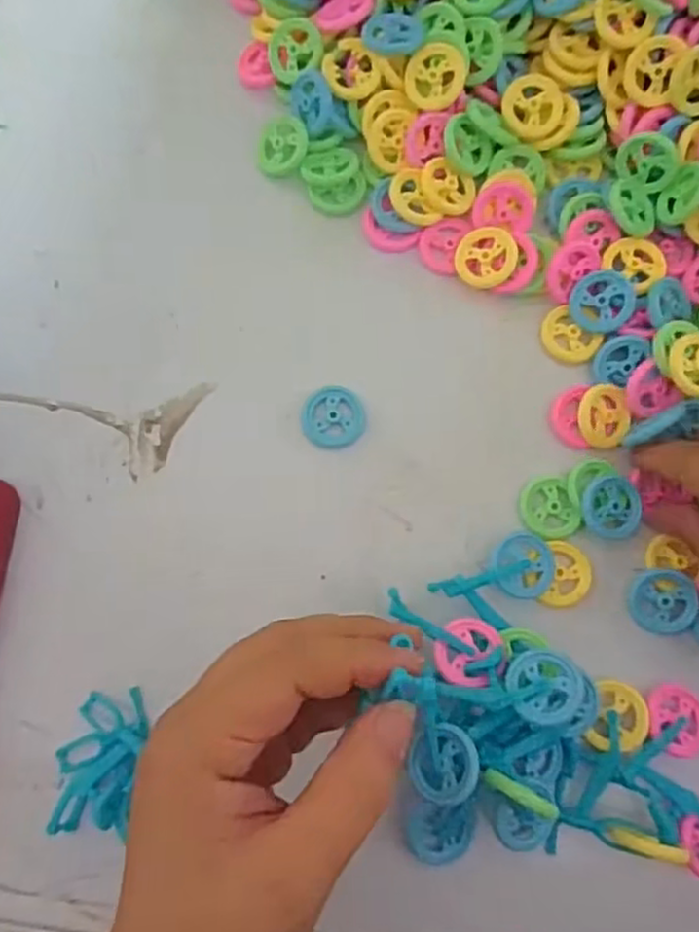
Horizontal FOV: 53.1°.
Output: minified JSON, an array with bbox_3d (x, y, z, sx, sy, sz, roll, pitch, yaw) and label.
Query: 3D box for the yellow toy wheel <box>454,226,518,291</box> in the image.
[{"bbox_3d":[0.067,-0.103,0.342,0.029,0.007,0.030,-1,85,16],"label":"yellow toy wheel"}]

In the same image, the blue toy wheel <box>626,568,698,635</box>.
[{"bbox_3d":[0.142,0.061,0.316,0.030,0.004,0.029,1,93,15],"label":"blue toy wheel"}]

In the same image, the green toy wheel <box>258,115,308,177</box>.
[{"bbox_3d":[-0.033,-0.164,0.357,0.027,0.006,0.029,10,95,27],"label":"green toy wheel"}]

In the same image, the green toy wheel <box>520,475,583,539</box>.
[{"bbox_3d":[0.092,0.020,0.326,0.025,0.005,0.029,-23,80,-5],"label":"green toy wheel"}]

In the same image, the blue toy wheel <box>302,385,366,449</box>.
[{"bbox_3d":[-0.007,-0.024,0.337,0.030,0.006,0.030,0,79,0],"label":"blue toy wheel"}]

